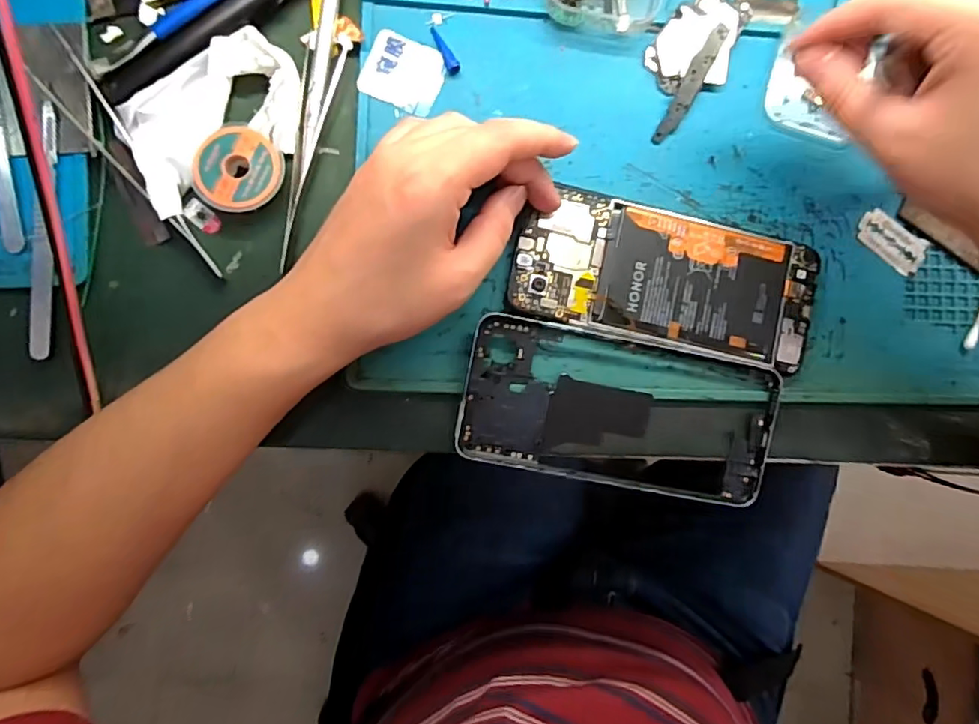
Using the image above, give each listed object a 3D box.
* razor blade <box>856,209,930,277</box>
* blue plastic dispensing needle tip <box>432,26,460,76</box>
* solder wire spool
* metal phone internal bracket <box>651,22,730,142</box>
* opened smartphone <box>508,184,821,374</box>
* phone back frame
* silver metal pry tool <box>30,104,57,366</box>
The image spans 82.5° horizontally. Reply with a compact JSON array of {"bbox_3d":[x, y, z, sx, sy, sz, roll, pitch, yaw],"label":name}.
[{"bbox_3d":[0.230,-0.069,0.318,0.041,0.004,0.023,34,85,-2],"label":"razor blade"},{"bbox_3d":[-0.025,-0.168,0.301,0.007,0.004,0.027,-29,91,-4],"label":"blue plastic dispensing needle tip"},{"bbox_3d":[-0.128,-0.100,0.284,0.044,0.008,0.044,0,88,-5],"label":"solder wire spool"},{"bbox_3d":[0.111,-0.153,0.308,0.011,0.008,0.070,27,86,-3],"label":"metal phone internal bracket"},{"bbox_3d":[0.096,-0.045,0.300,0.163,0.007,0.070,11,89,-3],"label":"opened smartphone"},{"bbox_3d":[0.070,0.026,0.298,0.168,0.011,0.077,11,87,-4],"label":"phone back frame"},{"bbox_3d":[-0.223,-0.066,0.277,0.012,0.007,0.128,-1,88,-5],"label":"silver metal pry tool"}]

